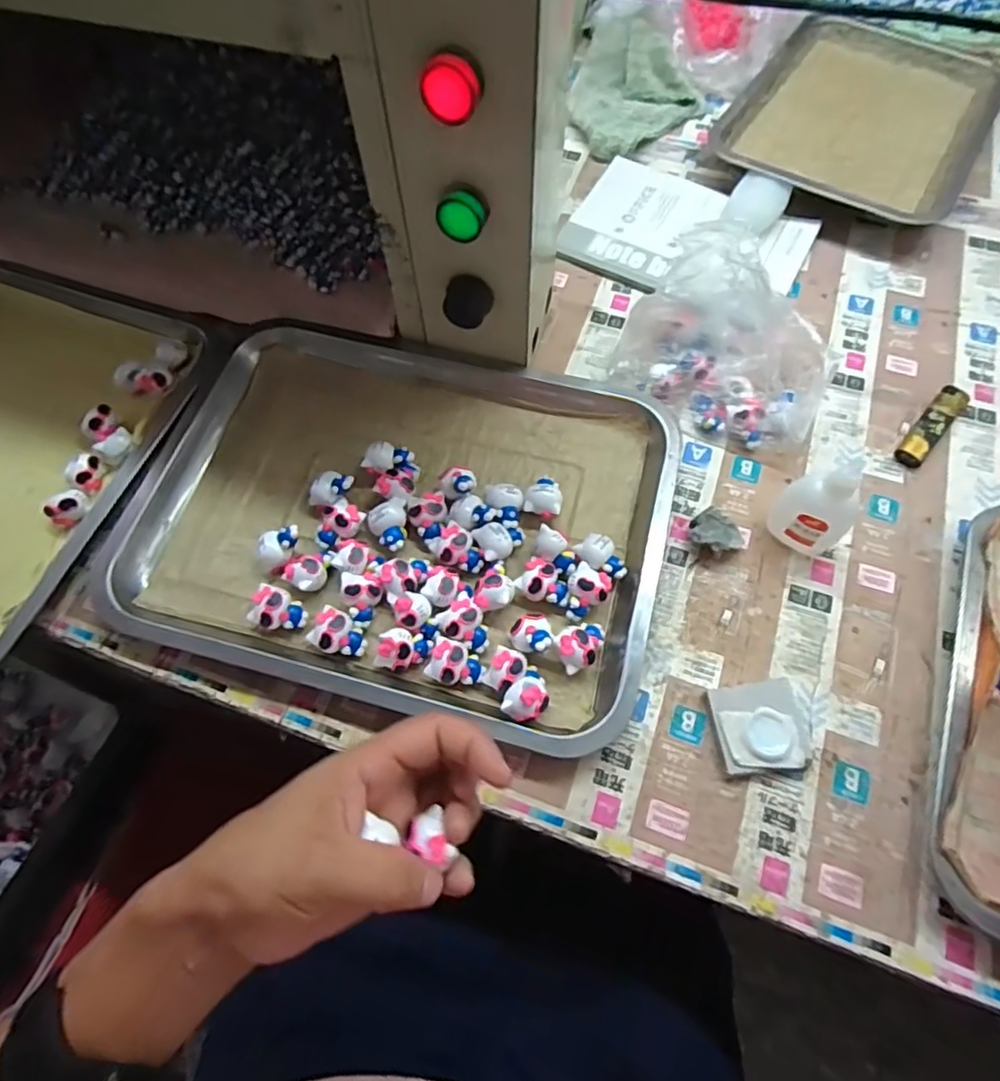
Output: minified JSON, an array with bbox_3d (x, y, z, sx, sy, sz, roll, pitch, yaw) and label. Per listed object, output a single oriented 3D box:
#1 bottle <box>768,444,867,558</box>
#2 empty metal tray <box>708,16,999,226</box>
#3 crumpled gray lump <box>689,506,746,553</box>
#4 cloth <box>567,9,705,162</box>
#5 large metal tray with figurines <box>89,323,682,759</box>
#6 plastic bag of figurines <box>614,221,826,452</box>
[{"bbox_3d":[0.205,-0.026,0.385,0.034,0.090,0.044,-36,70,-14],"label":"bottle"},{"bbox_3d":[0.355,-0.416,0.599,0.213,0.032,0.306,30,70,14],"label":"empty metal tray"},{"bbox_3d":[0.145,-0.003,0.415,0.035,0.021,0.027,34,71,16],"label":"crumpled gray lump"},{"bbox_3d":[0.140,-0.461,0.618,0.124,0.031,0.210,15,67,8],"label":"cloth"},{"bbox_3d":[-0.068,-0.025,0.424,0.347,0.027,0.260,13,67,7],"label":"large metal tray with figurines"},{"bbox_3d":[0.167,-0.140,0.439,0.146,0.093,0.102,34,71,15],"label":"plastic bag of figurines"}]

